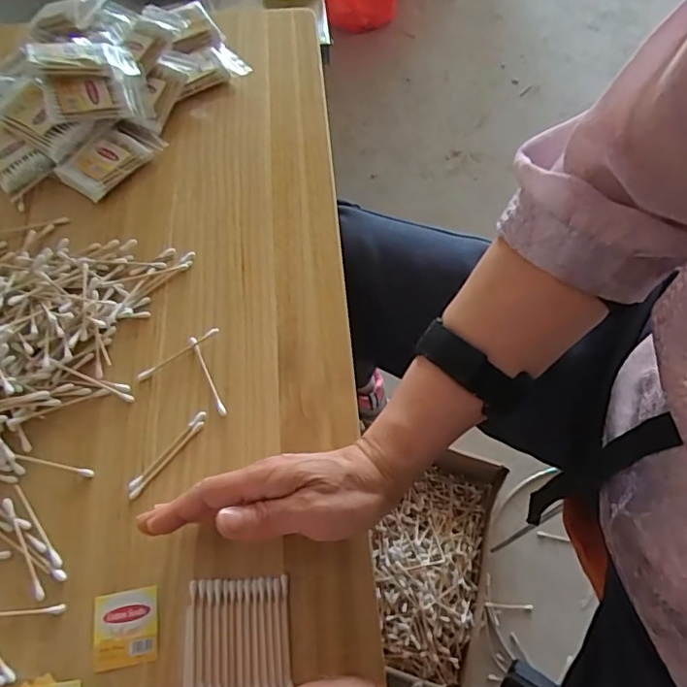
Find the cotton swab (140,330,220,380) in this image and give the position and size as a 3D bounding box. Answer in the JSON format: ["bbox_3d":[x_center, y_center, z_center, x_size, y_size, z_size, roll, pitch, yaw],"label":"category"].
[{"bbox_3d":[-0.132,0.007,0.448,0.072,0.004,0.006,-33,67,-17],"label":"cotton swab"}]

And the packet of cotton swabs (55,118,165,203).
[{"bbox_3d":[-0.224,-0.181,0.543,0.052,0.021,0.093,35,67,16],"label":"packet of cotton swabs"}]

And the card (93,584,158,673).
[{"bbox_3d":[-0.140,0.182,0.360,0.040,0.004,0.044,-9,63,-5],"label":"card"}]

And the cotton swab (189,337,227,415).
[{"bbox_3d":[-0.107,0.024,0.441,0.006,0.004,0.072,-23,65,-13],"label":"cotton swab"}]

